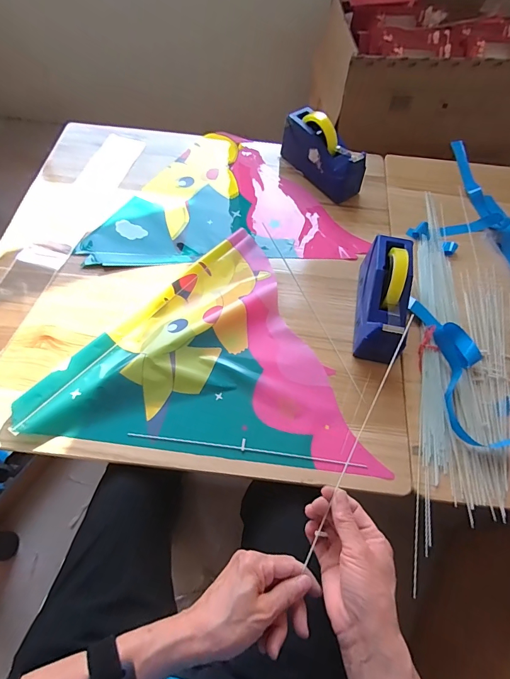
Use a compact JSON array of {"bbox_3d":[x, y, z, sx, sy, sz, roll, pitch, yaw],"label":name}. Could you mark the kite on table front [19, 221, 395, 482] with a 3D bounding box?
[{"bbox_3d":[-0.036,0.083,0.588,0.436,0.024,0.469,40,68,14],"label":"kite on table front"}]

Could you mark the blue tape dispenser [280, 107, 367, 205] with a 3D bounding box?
[{"bbox_3d":[0.144,-0.399,0.798,0.073,0.116,0.202,-34,68,-19],"label":"blue tape dispenser"}]

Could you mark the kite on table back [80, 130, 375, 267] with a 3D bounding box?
[{"bbox_3d":[-0.071,-0.323,0.804,0.536,0.013,0.379,-3,61,-4],"label":"kite on table back"}]

